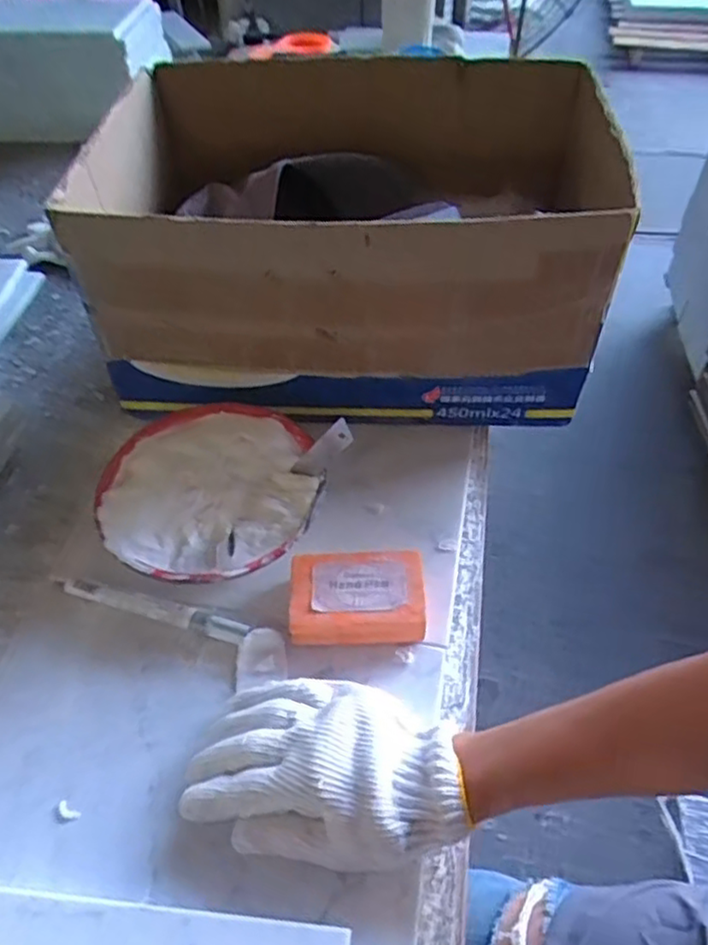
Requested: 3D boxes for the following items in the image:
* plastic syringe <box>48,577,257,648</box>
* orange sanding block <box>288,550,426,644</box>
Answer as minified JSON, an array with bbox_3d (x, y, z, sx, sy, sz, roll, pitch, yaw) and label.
[{"bbox_3d":[-0.153,0.097,0.496,0.162,0.018,0.017,12,51,14],"label":"plastic syringe"},{"bbox_3d":[0.003,0.088,0.482,0.091,0.036,0.060,-4,49,2],"label":"orange sanding block"}]

